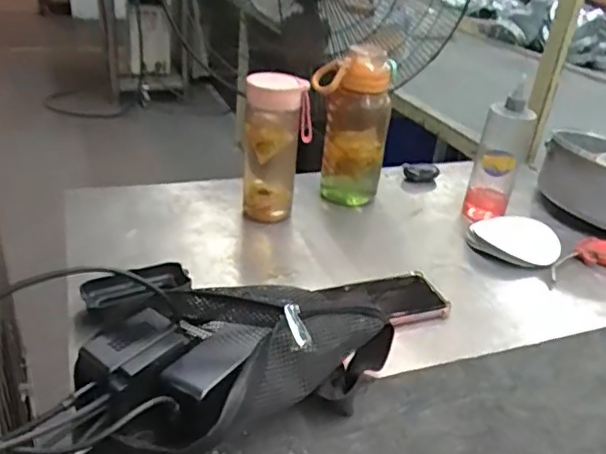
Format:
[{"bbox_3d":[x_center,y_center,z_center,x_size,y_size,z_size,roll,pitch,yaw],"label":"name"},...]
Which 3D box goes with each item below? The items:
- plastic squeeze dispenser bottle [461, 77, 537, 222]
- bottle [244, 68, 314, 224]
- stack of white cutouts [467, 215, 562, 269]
[{"bbox_3d":[0.282,-0.096,0.836,0.063,0.184,0.060,16,31,16],"label":"plastic squeeze dispenser bottle"},{"bbox_3d":[-0.037,-0.104,0.787,0.084,0.194,0.074,6,29,-1],"label":"bottle"},{"bbox_3d":[0.298,0.017,0.813,0.115,0.026,0.111,21,32,24],"label":"stack of white cutouts"}]

